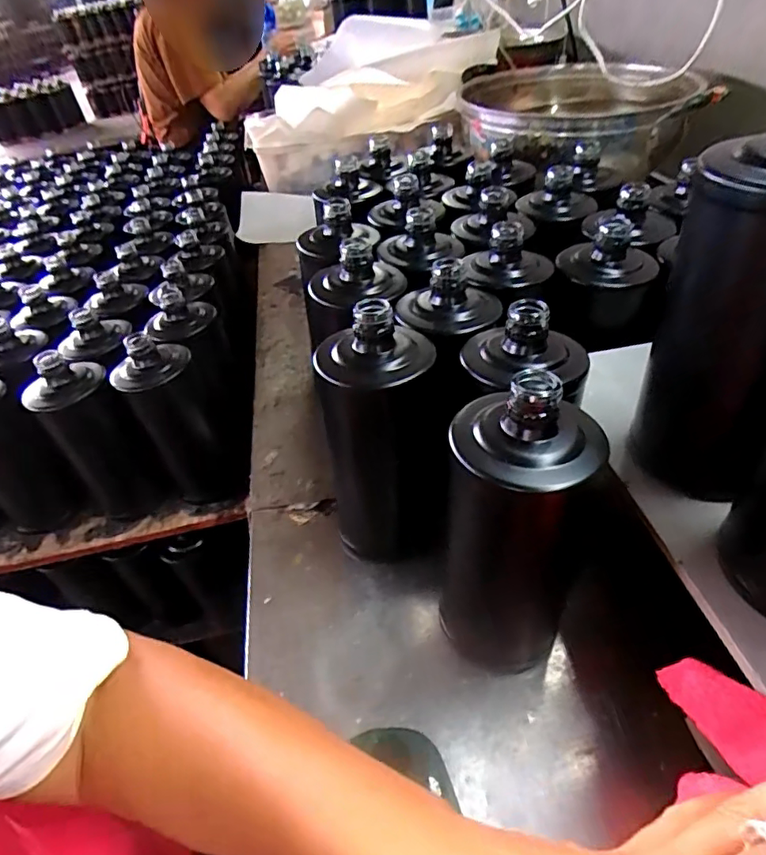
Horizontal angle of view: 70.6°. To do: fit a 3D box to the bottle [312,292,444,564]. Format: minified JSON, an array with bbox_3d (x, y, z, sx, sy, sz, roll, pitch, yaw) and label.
[{"bbox_3d":[-0.005,0.005,0.395,0.095,0.191,0.091,-13,41,-1],"label":"bottle"}]

